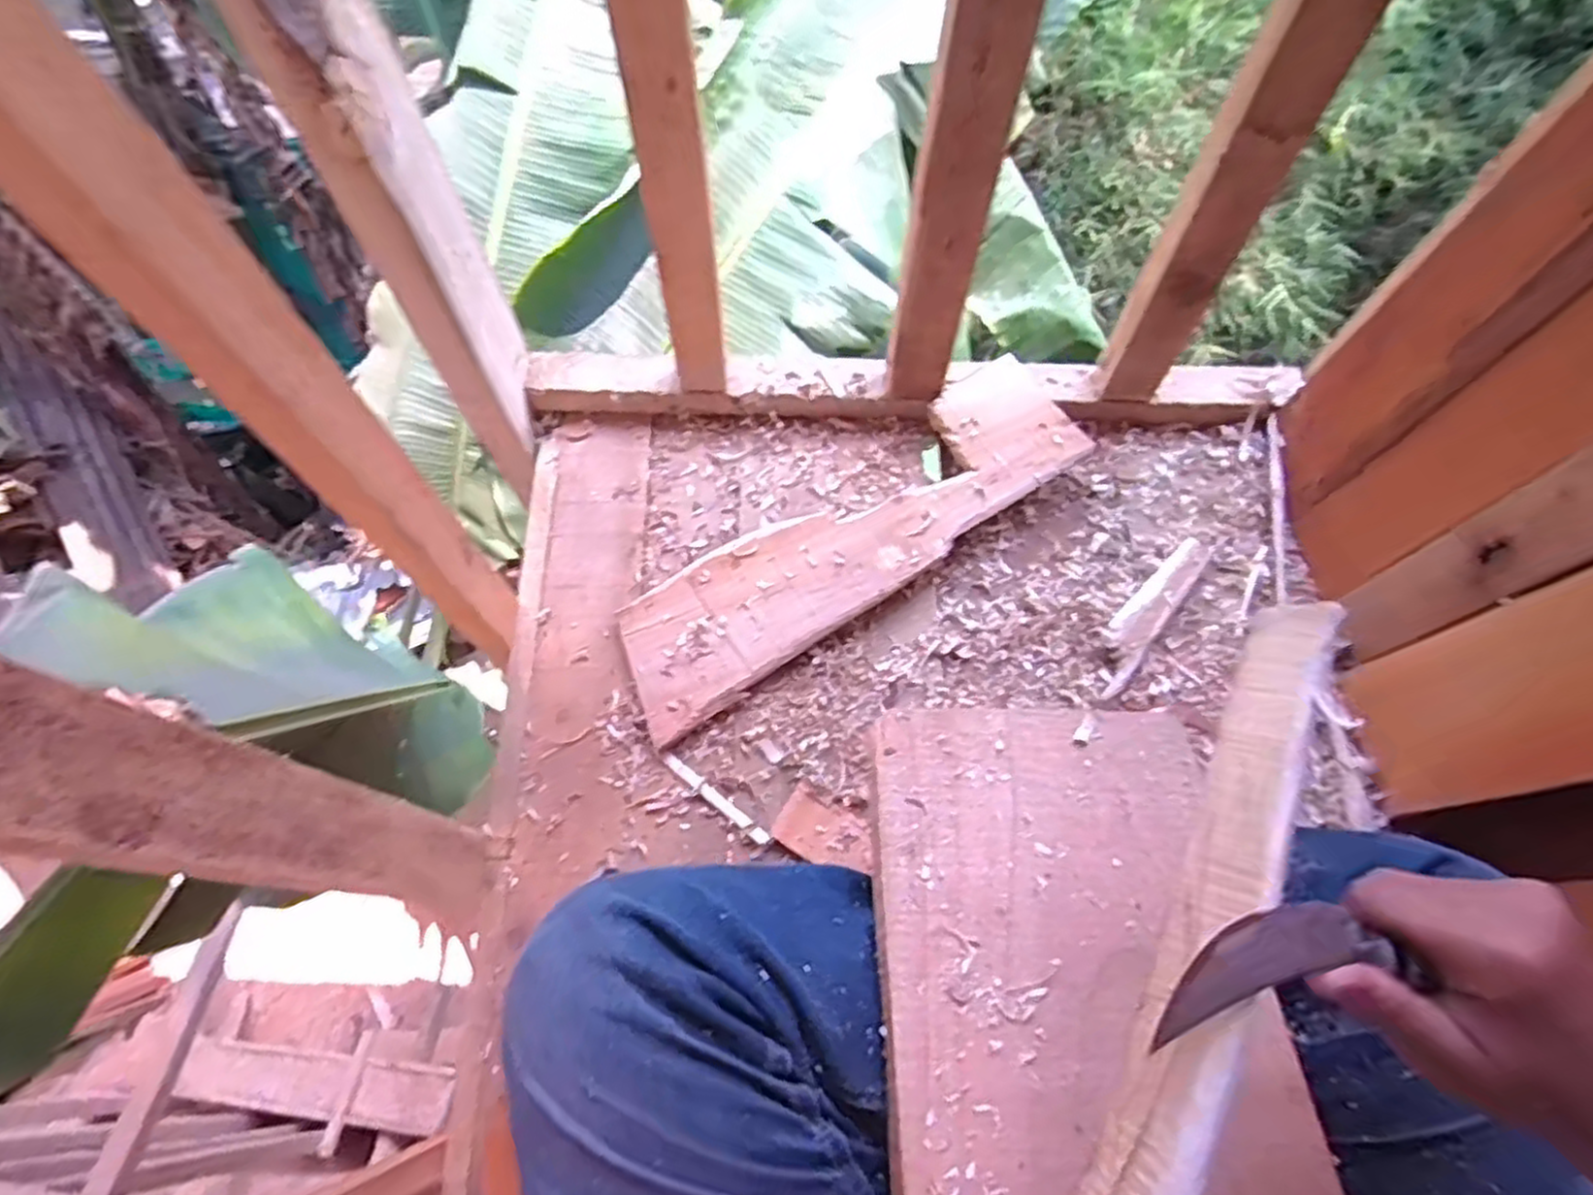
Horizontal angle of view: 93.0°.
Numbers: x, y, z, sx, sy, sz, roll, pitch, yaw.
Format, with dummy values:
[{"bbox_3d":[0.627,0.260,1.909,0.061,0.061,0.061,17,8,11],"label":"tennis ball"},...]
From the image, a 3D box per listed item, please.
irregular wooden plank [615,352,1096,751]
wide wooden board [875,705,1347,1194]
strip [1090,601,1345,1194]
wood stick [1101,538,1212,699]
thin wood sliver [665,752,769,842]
[{"bbox_3d":[0.050,-0.054,0.660,0.452,0.015,0.118,-34,75,-10],"label":"irregular wooden plank"},{"bbox_3d":[0.146,0.202,0.381,0.202,0.011,0.321,2,54,-5],"label":"wide wooden board"},{"bbox_3d":[0.133,0.148,0.258,0.033,0.007,0.323,5,66,52],"label":"strip"},{"bbox_3d":[0.303,0.011,0.649,0.035,0.026,0.166,37,71,16],"label":"wood stick"},{"bbox_3d":[-0.064,0.158,0.596,0.106,0.004,0.010,37,71,16],"label":"thin wood sliver"}]

